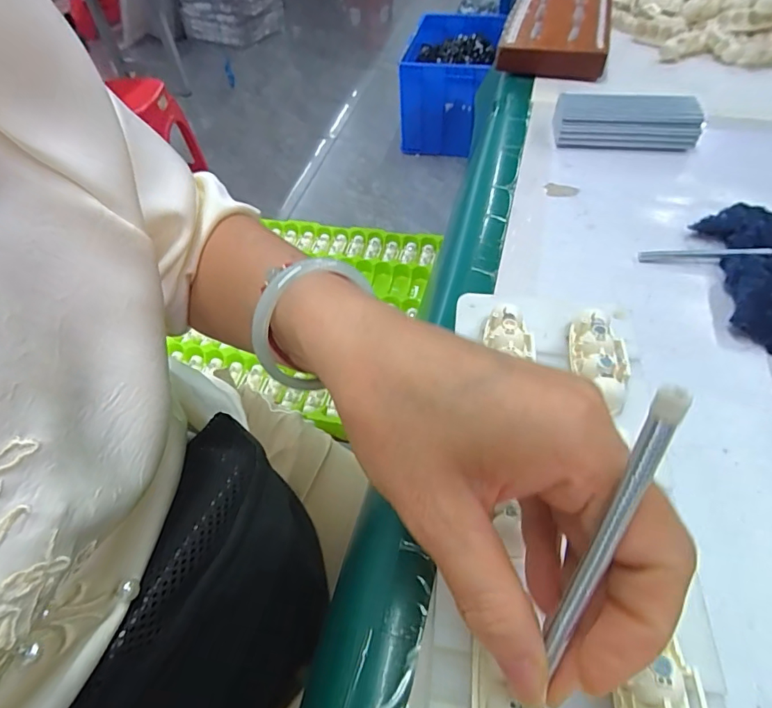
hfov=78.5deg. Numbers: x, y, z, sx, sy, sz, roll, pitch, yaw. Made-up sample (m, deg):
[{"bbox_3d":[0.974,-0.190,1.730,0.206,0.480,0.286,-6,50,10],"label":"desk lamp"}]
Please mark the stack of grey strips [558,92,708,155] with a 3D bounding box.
[{"bbox_3d":[0.213,-0.206,0.422,0.117,0.032,0.042,6,51,8],"label":"stack of grey strips"}]

